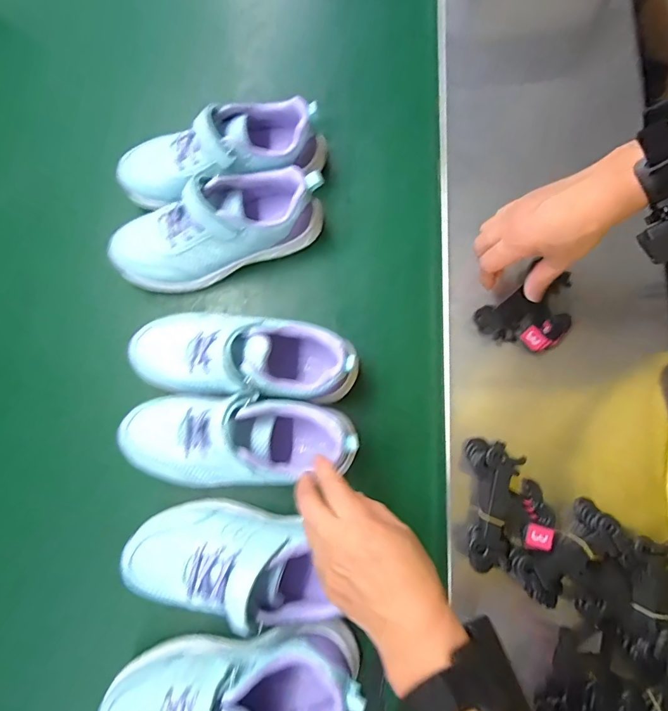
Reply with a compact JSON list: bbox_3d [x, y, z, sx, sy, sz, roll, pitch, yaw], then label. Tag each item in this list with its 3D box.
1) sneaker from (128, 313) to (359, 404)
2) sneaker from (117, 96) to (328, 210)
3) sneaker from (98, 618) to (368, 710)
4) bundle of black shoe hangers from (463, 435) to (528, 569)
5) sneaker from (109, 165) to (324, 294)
[{"bbox_3d":[-0.096,-0.006,0.427,0.235,0.072,0.095,6,76,3],"label":"sneaker"},{"bbox_3d":[-0.131,-0.241,0.475,0.238,0.080,0.092,-12,76,-2],"label":"sneaker"},{"bbox_3d":[-0.092,0.308,0.373,0.232,0.078,0.090,-4,76,0],"label":"sneaker"},{"bbox_3d":[0.149,0.143,0.400,0.046,0.033,0.117,11,76,4],"label":"bundle of black shoe hangers"},{"bbox_3d":[-0.131,-0.143,0.455,0.235,0.080,0.076,-21,76,-4],"label":"sneaker"}]

